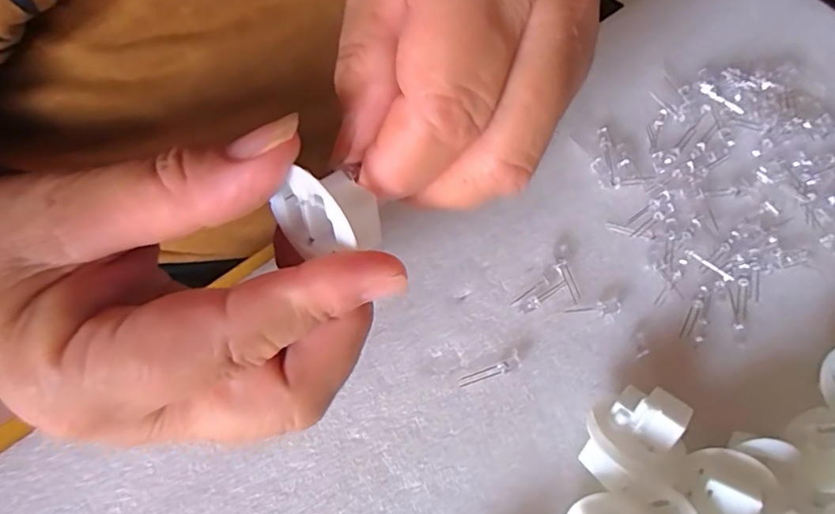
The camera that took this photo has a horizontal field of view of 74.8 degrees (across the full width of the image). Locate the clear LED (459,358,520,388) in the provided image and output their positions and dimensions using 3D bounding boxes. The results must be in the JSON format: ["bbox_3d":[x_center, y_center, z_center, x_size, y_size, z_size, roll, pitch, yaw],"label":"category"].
[{"bbox_3d":[0.028,0.044,0.208,0.024,0.004,0.005,-19,69,-10],"label":"clear LED"}]

